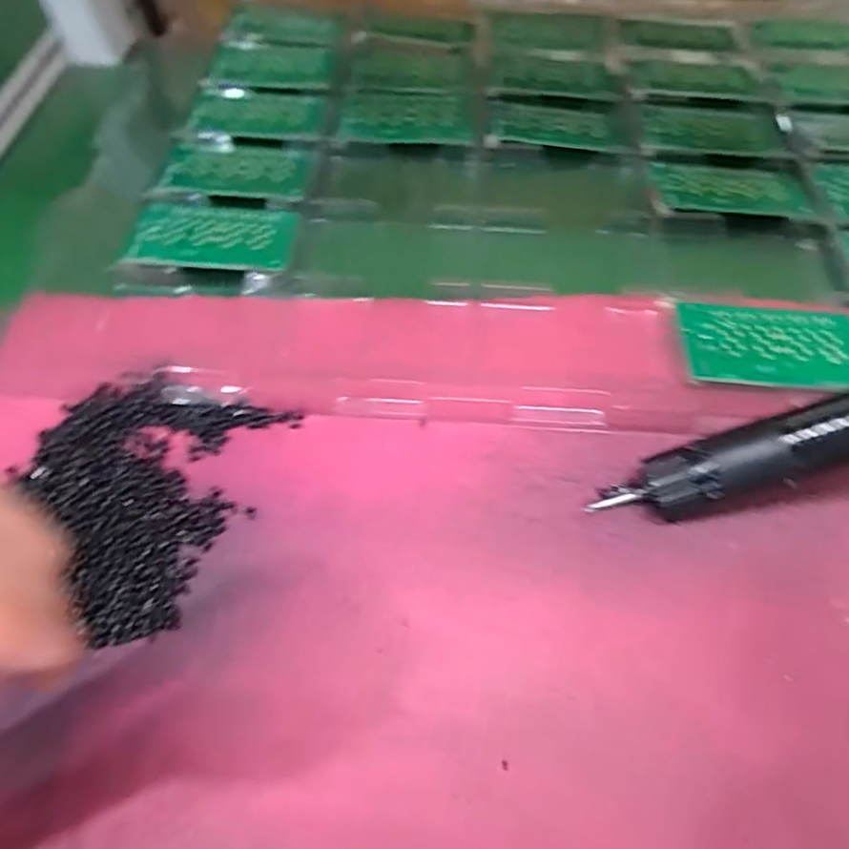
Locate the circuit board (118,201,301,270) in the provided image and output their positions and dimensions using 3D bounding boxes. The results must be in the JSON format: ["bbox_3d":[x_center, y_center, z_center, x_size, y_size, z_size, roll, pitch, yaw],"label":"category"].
[{"bbox_3d":[-0.139,-0.123,0.386,0.104,0.004,0.058,3,60,0],"label":"circuit board"}]

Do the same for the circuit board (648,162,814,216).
[{"bbox_3d":[0.214,-0.166,0.410,0.103,0.004,0.049,4,62,3],"label":"circuit board"}]

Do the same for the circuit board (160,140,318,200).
[{"bbox_3d":[-0.133,-0.185,0.419,0.100,0.006,0.059,2,62,2],"label":"circuit board"}]

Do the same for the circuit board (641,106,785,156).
[{"bbox_3d":[0.219,-0.225,0.446,0.105,0.004,0.054,4,62,3],"label":"circuit board"}]

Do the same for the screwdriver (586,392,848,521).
[{"bbox_3d":[0.192,0.005,0.270,0.215,0.030,0.034,-21,61,18],"label":"screwdriver"}]

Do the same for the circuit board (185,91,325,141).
[{"bbox_3d":[-0.129,-0.241,0.454,0.099,0.004,0.053,3,61,-2],"label":"circuit board"}]

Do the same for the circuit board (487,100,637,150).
[{"bbox_3d":[0.104,-0.230,0.449,0.109,0.004,0.049,8,62,5],"label":"circuit board"}]

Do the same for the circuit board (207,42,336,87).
[{"bbox_3d":[-0.126,-0.302,0.488,0.097,0.005,0.058,1,60,-7],"label":"circuit board"}]

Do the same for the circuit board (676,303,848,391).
[{"bbox_3d":[0.205,-0.046,0.340,0.105,0.004,0.062,3,57,0],"label":"circuit board"}]

